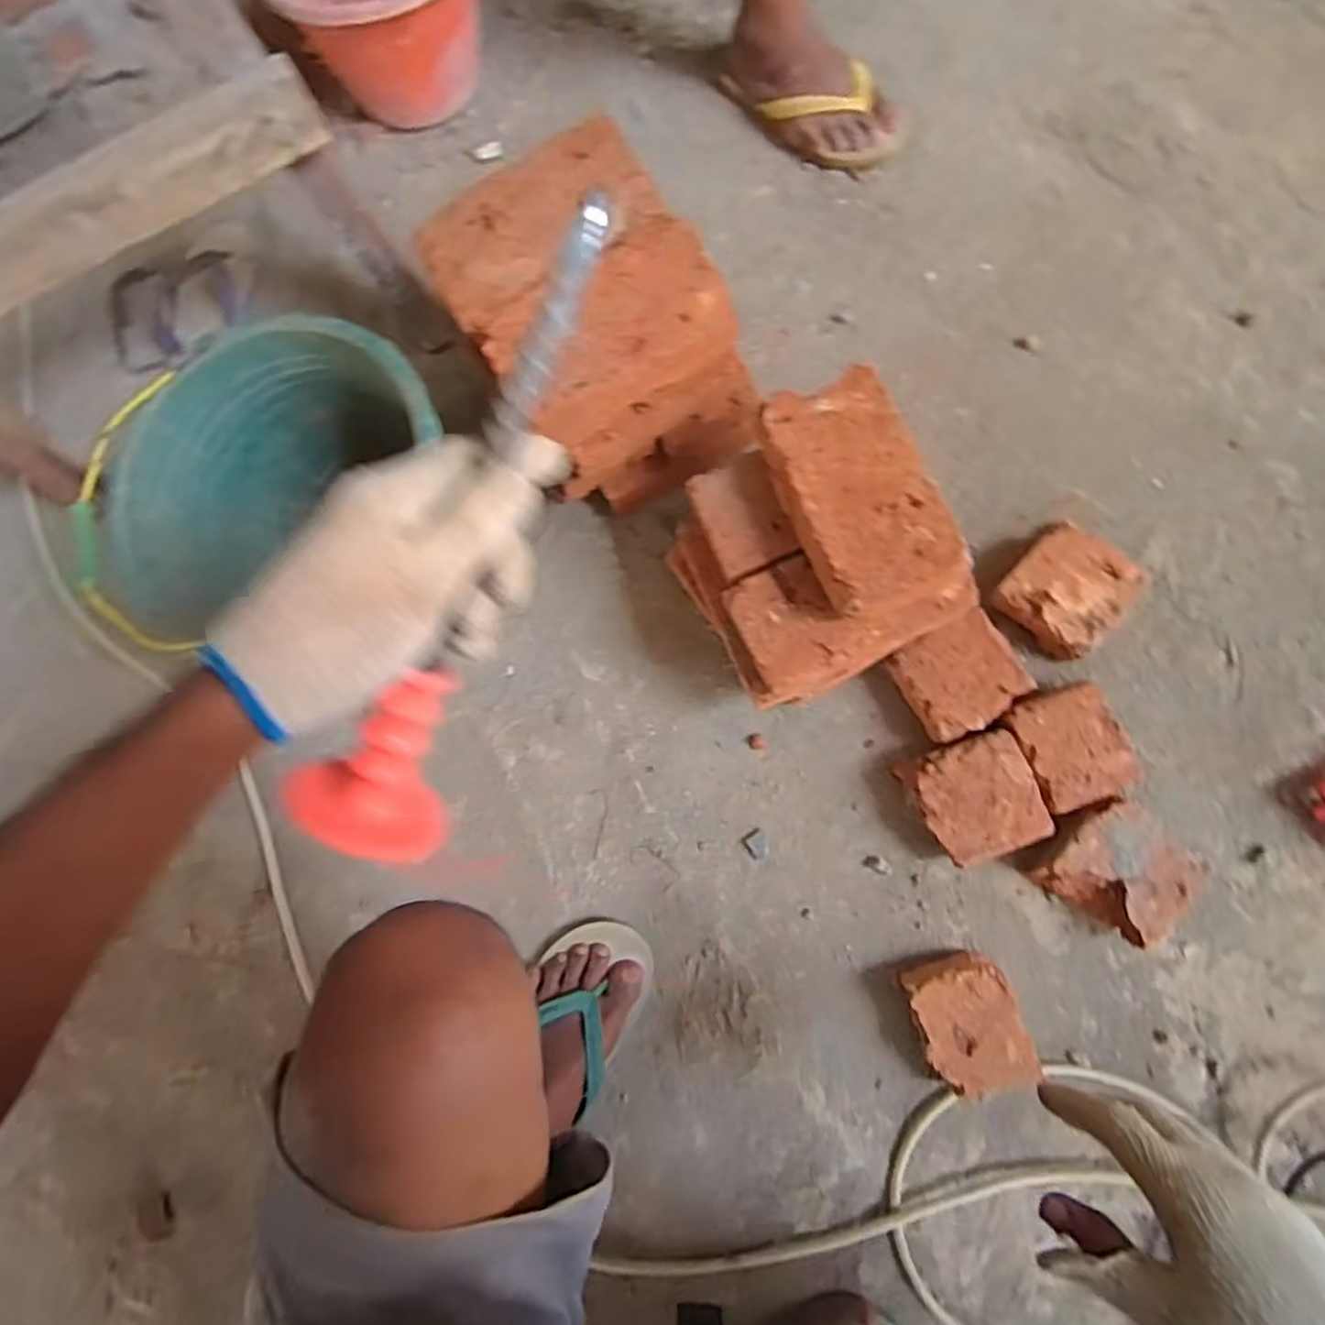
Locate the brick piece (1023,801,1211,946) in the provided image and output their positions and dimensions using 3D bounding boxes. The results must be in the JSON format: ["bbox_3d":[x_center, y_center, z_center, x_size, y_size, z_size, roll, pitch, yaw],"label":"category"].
[{"bbox_3d":[0.425,0.193,0.648,0.106,0.050,0.107,39,89,12],"label":"brick piece"}]

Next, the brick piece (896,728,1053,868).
[{"bbox_3d":[0.304,0.134,0.686,0.107,0.052,0.110,-21,79,3],"label":"brick piece"}]

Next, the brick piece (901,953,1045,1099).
[{"bbox_3d":[0.280,0.331,0.646,0.091,0.053,0.104,-18,79,4],"label":"brick piece"}]

